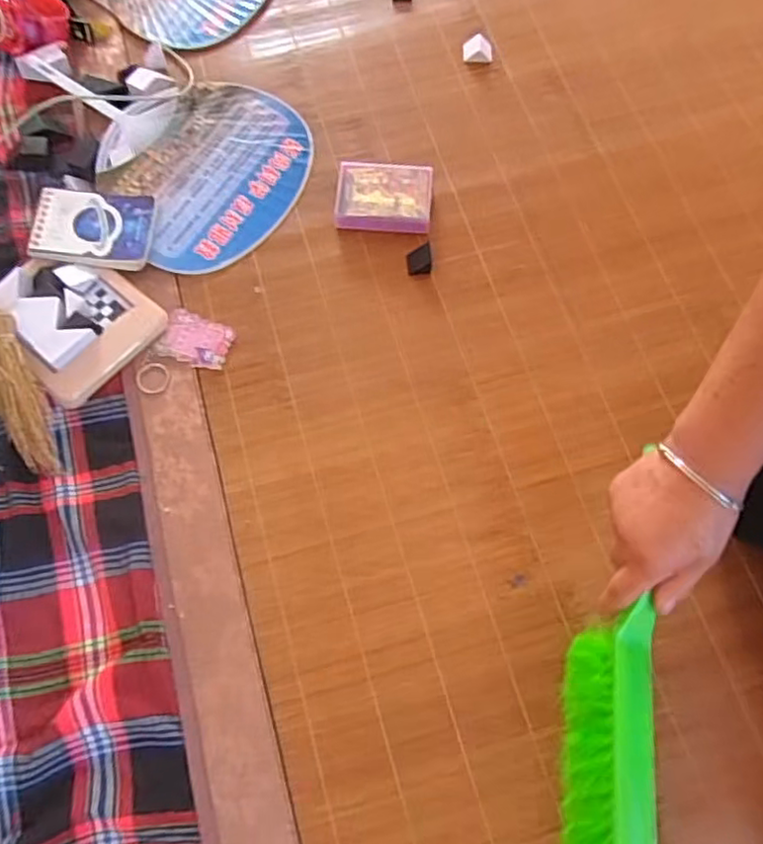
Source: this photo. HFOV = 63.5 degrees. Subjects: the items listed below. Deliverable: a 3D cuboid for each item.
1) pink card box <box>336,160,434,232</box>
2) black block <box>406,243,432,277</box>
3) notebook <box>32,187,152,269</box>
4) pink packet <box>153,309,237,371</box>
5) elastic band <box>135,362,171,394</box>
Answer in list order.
[{"bbox_3d":[0.003,-0.230,0.631,0.094,0.023,0.074,5,71,1],"label":"pink card box"},{"bbox_3d":[0.037,-0.161,0.611,0.023,0.016,0.029,-7,71,-4],"label":"black block"},{"bbox_3d":[-0.283,-0.190,0.605,0.113,0.019,0.083,1,71,-1],"label":"notebook"},{"bbox_3d":[-0.175,-0.077,0.587,0.064,0.008,0.051,19,71,6],"label":"pink packet"},{"bbox_3d":[-0.211,-0.041,0.569,0.033,0.004,0.030,0,71,-1],"label":"elastic band"}]

